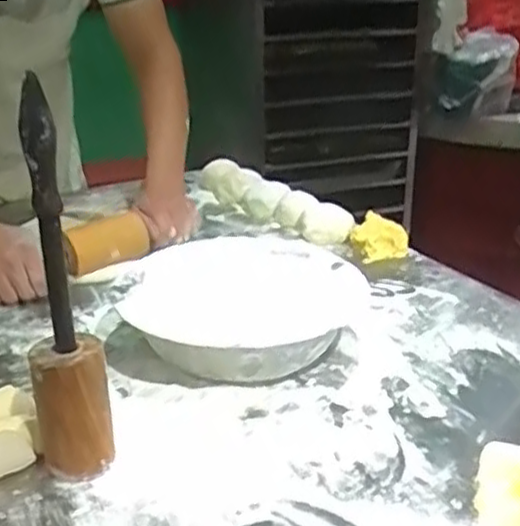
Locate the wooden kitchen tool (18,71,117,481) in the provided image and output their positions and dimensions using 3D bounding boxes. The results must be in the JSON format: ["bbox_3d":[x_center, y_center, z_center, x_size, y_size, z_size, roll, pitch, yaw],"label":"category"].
[{"bbox_3d":[-0.165,0.030,0.611,0.061,0.341,0.055,-5,23,-12],"label":"wooden kitchen tool"}]

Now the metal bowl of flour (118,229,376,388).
[{"bbox_3d":[-0.026,0.055,0.873,0.244,0.085,0.244,0,23,0],"label":"metal bowl of flour"}]

